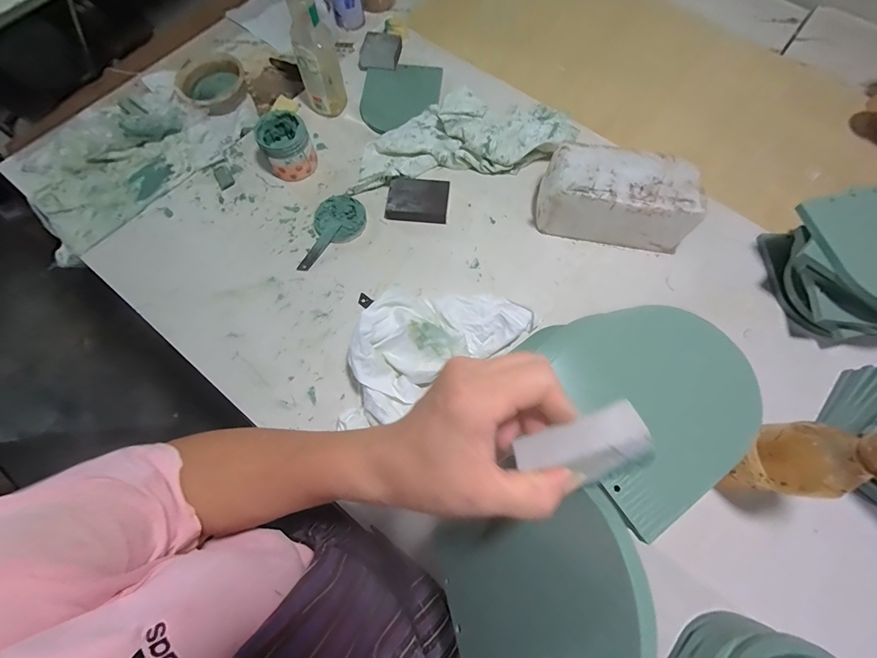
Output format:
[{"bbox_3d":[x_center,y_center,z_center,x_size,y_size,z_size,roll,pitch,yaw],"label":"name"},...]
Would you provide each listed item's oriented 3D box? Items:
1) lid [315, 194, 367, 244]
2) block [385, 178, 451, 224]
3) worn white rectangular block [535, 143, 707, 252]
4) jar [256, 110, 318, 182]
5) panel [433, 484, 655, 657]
[{"bbox_3d":[-0.160,-0.180,0.604,0.080,0.016,0.083,0,71,-1],"label":"lid"},{"bbox_3d":[-0.034,-0.212,0.610,0.098,0.028,0.074,6,71,2],"label":"block"},{"bbox_3d":[0.271,-0.197,0.572,0.223,0.105,0.106,10,71,3],"label":"worn white rectangular block"},{"bbox_3d":[-0.251,-0.302,0.615,0.076,0.076,0.076,0,71,-1],"label":"jar"},{"bbox_3d":[0.055,0.169,0.234,0.009,0.173,0.126,10,38,-30],"label":"panel"}]

